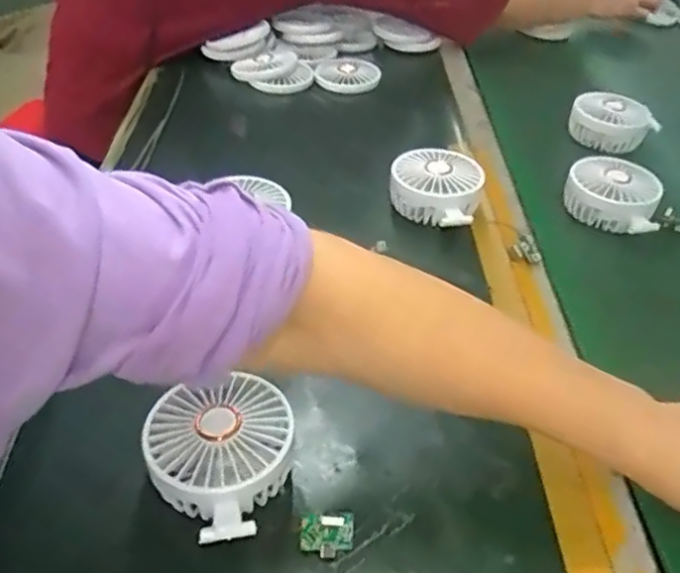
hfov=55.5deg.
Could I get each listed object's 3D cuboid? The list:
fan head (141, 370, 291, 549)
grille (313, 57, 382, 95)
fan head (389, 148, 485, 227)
[{"bbox_3d":[-0.067,0.101,0.393,0.084,0.041,0.088,2,41,-2],"label":"fan head"},{"bbox_3d":[0.012,-0.286,0.870,0.078,0.019,0.078,16,42,10],"label":"grille"},{"bbox_3d":[0.092,-0.096,0.626,0.087,0.043,0.086,12,42,10],"label":"fan head"}]

